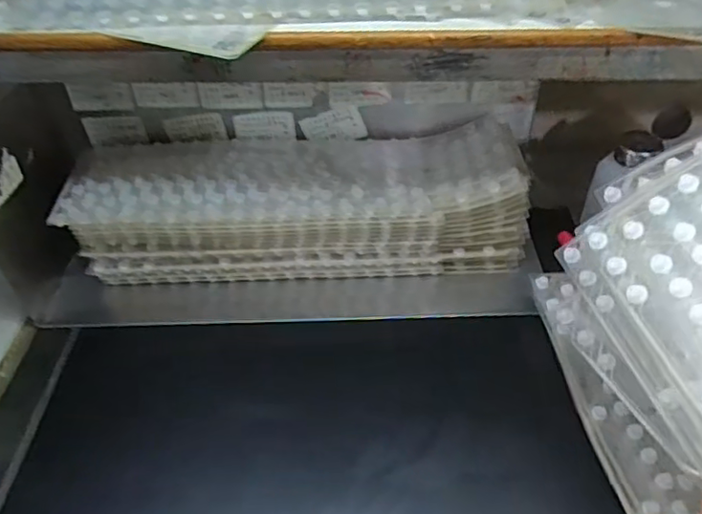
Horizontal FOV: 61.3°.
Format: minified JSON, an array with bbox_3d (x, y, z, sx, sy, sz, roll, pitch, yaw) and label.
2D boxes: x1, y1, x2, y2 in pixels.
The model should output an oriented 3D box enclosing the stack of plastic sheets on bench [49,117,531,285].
[{"bbox_3d":[-0.050,-0.055,0.566,0.404,0.103,0.111,-2,42,1],"label":"stack of plastic sheets on bench"}]

